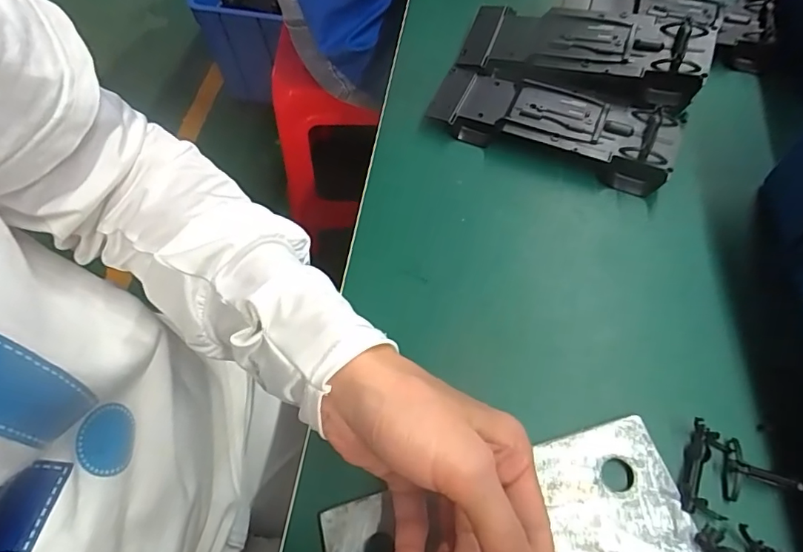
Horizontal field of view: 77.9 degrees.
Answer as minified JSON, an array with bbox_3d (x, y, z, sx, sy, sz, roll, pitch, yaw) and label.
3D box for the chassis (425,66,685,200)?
[{"bbox_3d":[0.118,-0.122,0.398,0.189,0.025,0.066,22,65,13],"label":"chassis"}]

